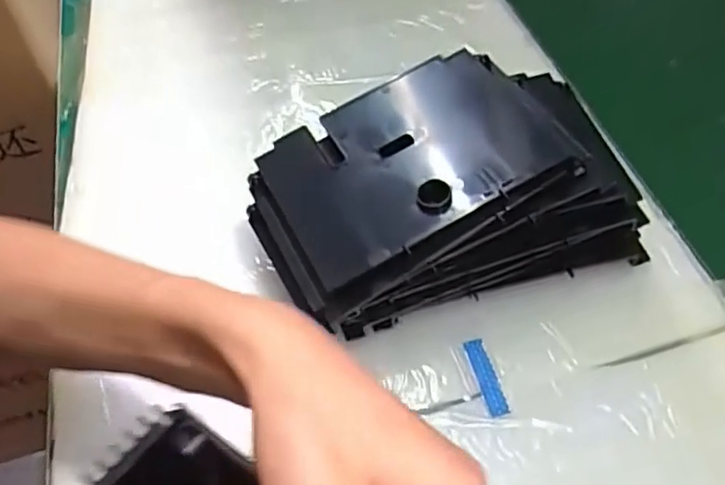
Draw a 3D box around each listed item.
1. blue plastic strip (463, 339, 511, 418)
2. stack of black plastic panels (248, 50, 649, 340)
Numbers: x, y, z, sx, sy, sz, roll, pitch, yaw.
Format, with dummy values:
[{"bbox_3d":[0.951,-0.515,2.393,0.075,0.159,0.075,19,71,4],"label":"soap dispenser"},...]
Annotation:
[{"bbox_3d":[0.074,0.080,0.368,0.011,0.005,0.049,-14,54,-5],"label":"blue plastic strip"},{"bbox_3d":[0.048,-0.035,0.397,0.231,0.070,0.147,-18,54,-8],"label":"stack of black plastic panels"}]

